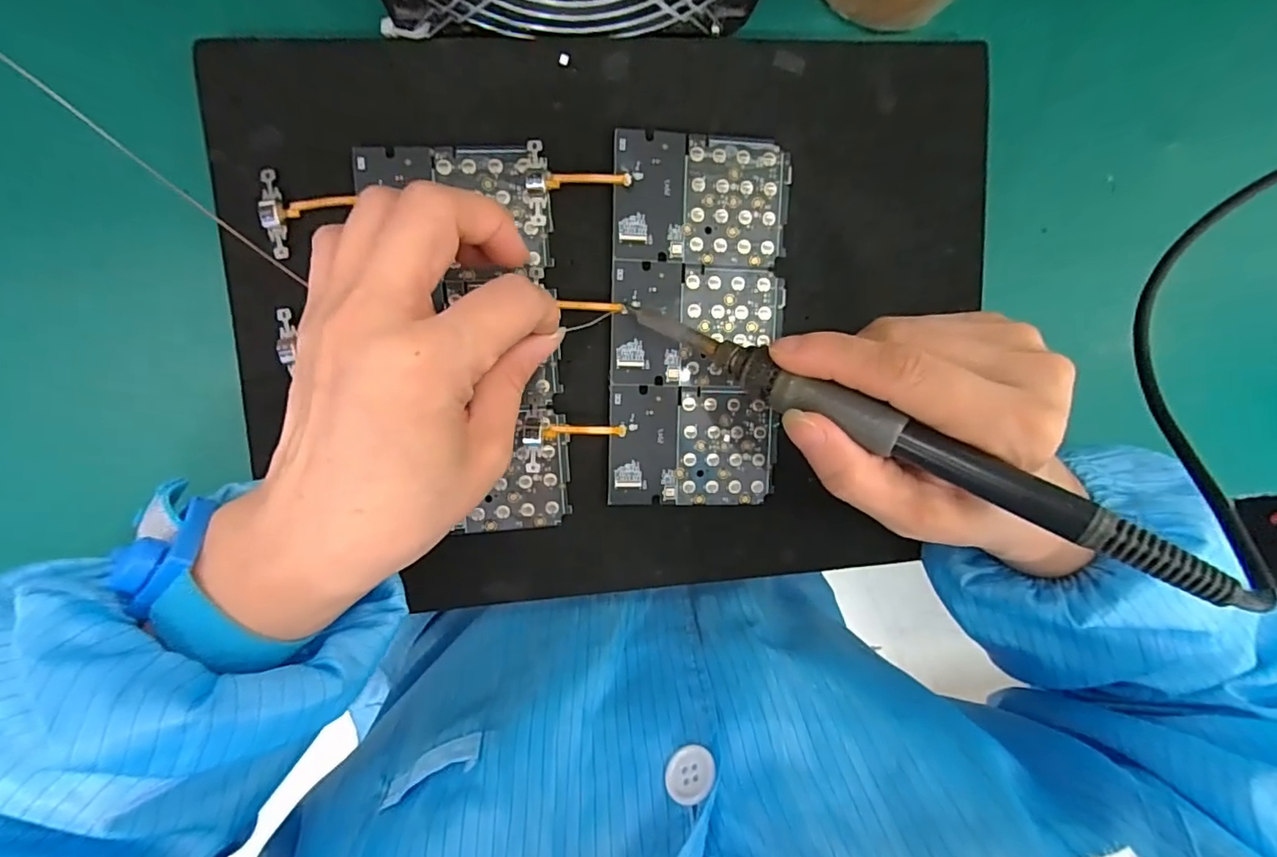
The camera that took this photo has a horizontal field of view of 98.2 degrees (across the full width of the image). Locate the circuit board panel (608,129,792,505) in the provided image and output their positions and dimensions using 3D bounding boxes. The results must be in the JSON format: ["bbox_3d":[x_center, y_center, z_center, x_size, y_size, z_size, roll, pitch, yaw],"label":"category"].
[{"bbox_3d":[0.027,-0.047,0.255,0.078,0.004,0.166,1,96,-7],"label":"circuit board panel"}]

